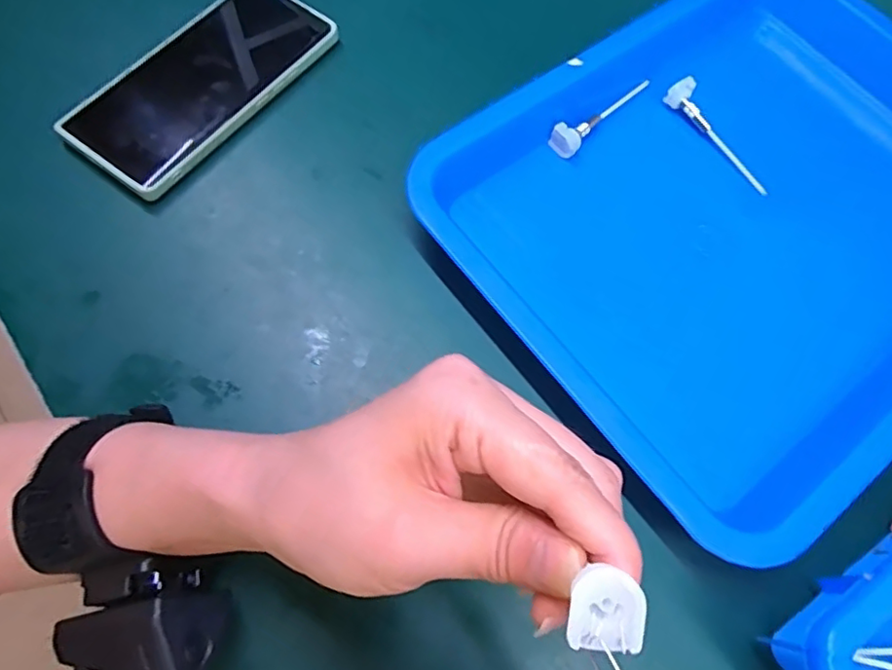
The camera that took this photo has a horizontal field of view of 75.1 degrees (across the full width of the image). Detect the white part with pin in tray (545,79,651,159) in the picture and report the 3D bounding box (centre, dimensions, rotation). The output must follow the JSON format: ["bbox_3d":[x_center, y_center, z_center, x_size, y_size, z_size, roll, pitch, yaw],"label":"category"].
[{"bbox_3d":[0.093,-0.136,0.353,0.017,0.013,0.080,42,73,13],"label":"white part with pin in tray"}]

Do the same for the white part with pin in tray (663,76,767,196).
[{"bbox_3d":[0.169,-0.123,0.354,0.019,0.013,0.086,-37,75,-15],"label":"white part with pin in tray"}]

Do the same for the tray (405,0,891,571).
[{"bbox_3d":[0.171,-0.073,0.326,0.318,0.032,0.261,-36,75,-15],"label":"tray"}]

